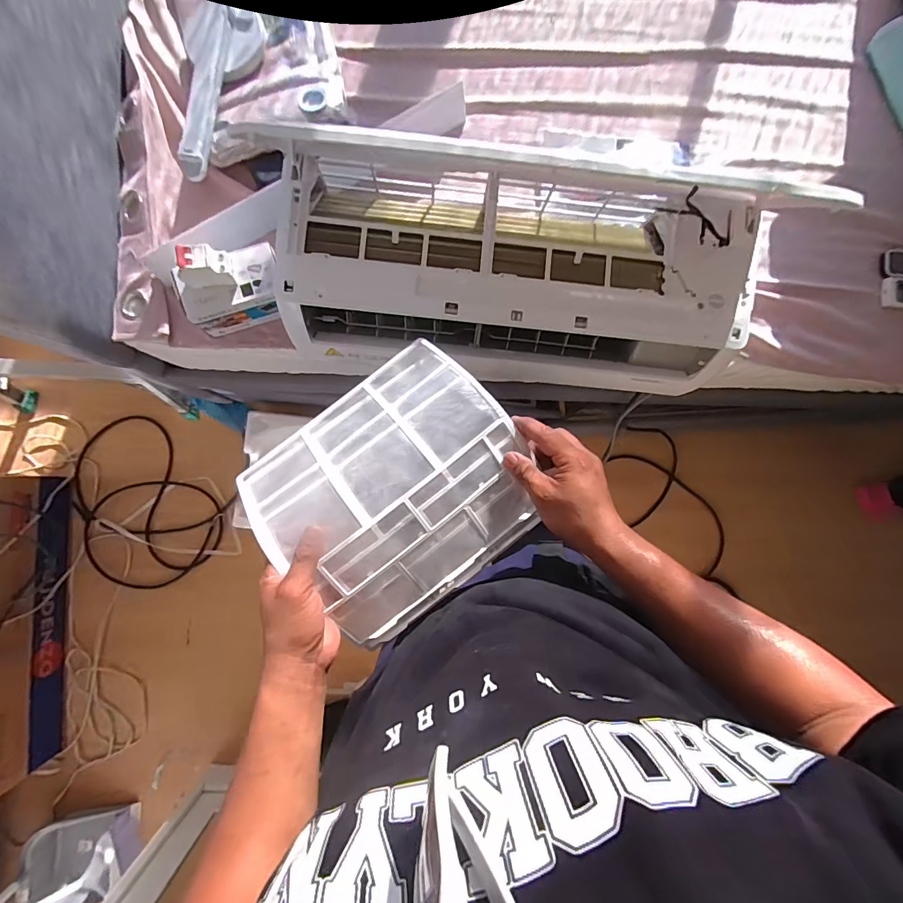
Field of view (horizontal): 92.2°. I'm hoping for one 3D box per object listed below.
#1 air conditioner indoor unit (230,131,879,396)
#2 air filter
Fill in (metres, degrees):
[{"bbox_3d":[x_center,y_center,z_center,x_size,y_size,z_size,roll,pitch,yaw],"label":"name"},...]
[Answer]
[{"bbox_3d":[0.111,-0.325,0.749,0.711,0.179,0.369,9,86,-1],"label":"air conditioner indoor unit"},{"bbox_3d":[-0.058,0.041,0.487,0.276,0.086,0.253,-39,89,-4],"label":"air filter"}]

